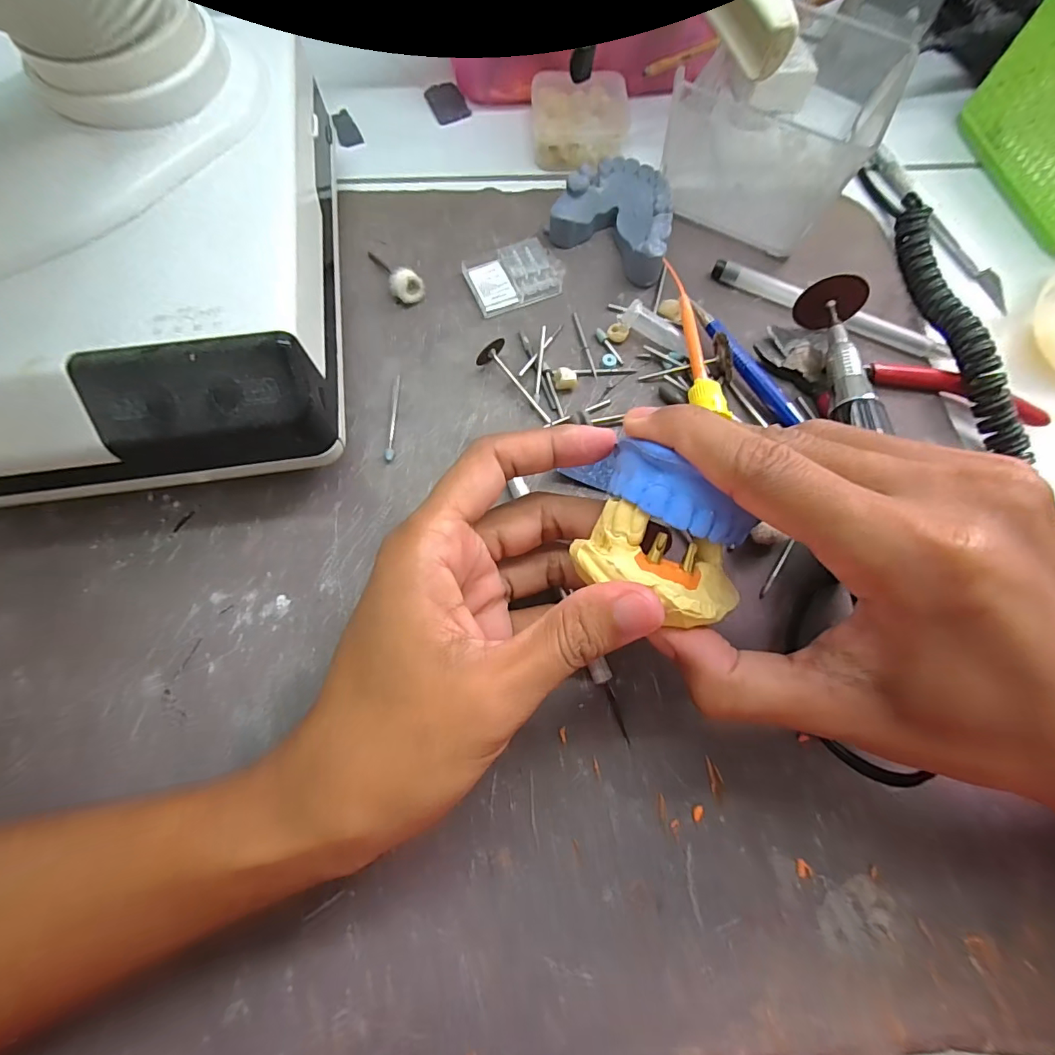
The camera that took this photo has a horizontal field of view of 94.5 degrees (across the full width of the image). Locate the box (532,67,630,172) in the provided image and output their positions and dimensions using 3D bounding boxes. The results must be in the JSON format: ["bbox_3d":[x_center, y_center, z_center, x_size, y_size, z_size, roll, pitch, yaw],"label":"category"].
[{"bbox_3d":[0.030,-0.240,0.287,0.054,0.020,0.057,-2,72,-2],"label":"box"}]

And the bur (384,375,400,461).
[{"bbox_3d":[-0.063,-0.053,0.231,0.004,0.004,0.046,2,72,-1],"label":"bur"}]

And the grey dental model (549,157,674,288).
[{"bbox_3d":[0.051,-0.165,0.259,0.063,0.023,0.055,30,74,8],"label":"grey dental model"}]

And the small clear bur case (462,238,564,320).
[{"bbox_3d":[-0.005,-0.132,0.257,0.051,0.007,0.034,-22,74,-8],"label":"small clear bur case"}]

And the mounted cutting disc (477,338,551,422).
[{"bbox_3d":[-0.007,-0.068,0.233,0.017,0.013,0.045,-29,75,-10],"label":"mounted cutting disc"}]

